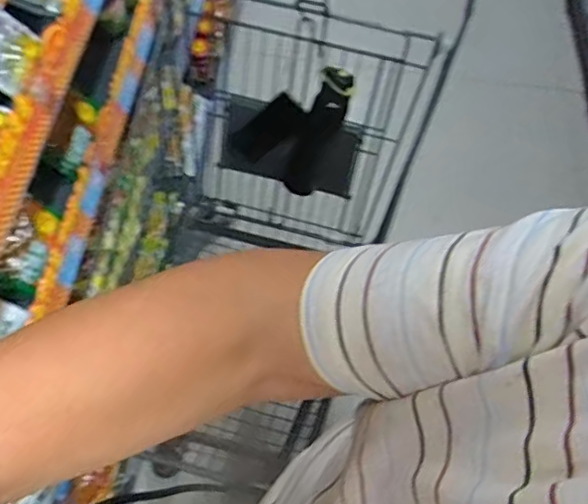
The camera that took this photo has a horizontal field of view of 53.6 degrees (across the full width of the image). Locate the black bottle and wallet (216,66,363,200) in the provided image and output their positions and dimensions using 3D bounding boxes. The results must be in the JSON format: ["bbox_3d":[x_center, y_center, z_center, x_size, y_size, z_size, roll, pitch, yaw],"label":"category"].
[{"bbox_3d":[-0.007,-0.224,1.104,0.264,0.274,0.097,18,61,6],"label":"black bottle and wallet"}]

